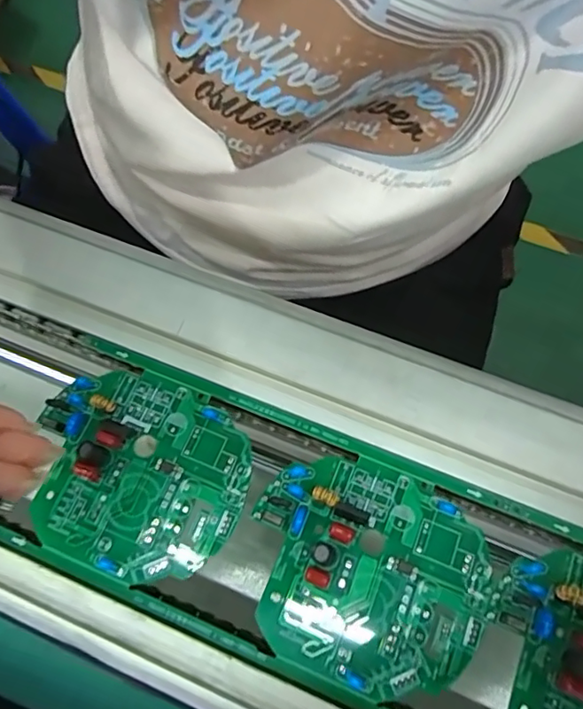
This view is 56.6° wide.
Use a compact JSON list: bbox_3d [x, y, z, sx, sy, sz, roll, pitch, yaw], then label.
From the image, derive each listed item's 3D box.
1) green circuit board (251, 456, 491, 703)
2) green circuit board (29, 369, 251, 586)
[{"bbox_3d":[0.030,0.086,0.217,0.093,0.012,0.081,21,72,7],"label":"green circuit board"},{"bbox_3d":[-0.067,0.050,0.233,0.094,0.011,0.082,21,72,7],"label":"green circuit board"}]

